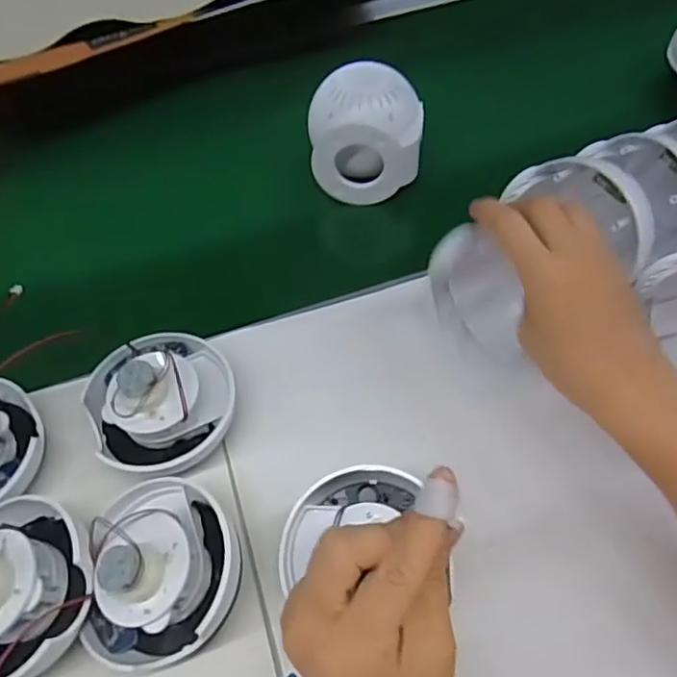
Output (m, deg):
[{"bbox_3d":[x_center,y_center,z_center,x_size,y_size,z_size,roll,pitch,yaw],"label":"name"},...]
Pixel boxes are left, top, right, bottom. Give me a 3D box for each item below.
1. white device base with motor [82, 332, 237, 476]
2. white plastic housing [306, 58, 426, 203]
[{"bbox_3d":[-0.128,0.038,0.437,0.101,0.055,0.097,-2,54,3],"label":"white device base with motor"},{"bbox_3d":[0.026,-0.195,0.588,0.108,0.082,0.097,2,55,6],"label":"white plastic housing"}]

